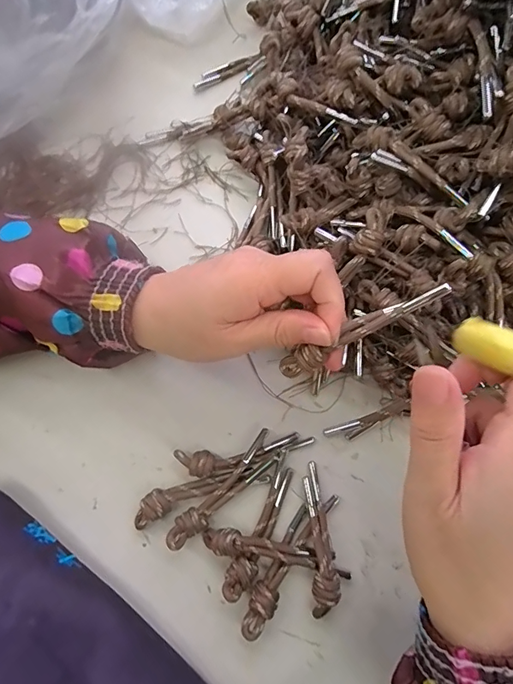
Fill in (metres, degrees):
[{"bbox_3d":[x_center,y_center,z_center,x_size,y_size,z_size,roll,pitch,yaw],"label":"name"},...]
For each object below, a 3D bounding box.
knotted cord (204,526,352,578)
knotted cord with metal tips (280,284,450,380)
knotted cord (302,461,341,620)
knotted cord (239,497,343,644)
[{"bbox_3d":[0.012,0.125,0.261,0.087,0.017,0.014,11,74,4],"label":"knotted cord"},{"bbox_3d":[0.053,-0.005,0.227,0.093,0.011,0.013,-29,74,15],"label":"knotted cord with metal tips"},{"bbox_3d":[0.038,0.117,0.264,0.014,0.018,0.082,-4,60,-1],"label":"knotted cord"},{"bbox_3d":[0.019,0.129,0.259,0.017,0.015,0.090,33,76,10],"label":"knotted cord"}]

